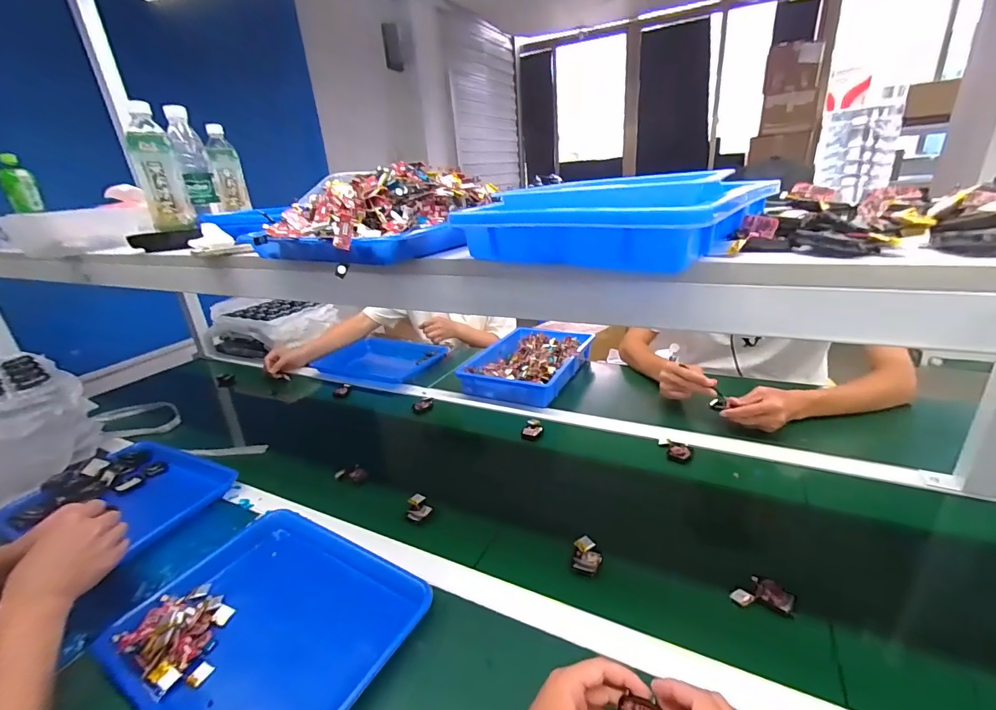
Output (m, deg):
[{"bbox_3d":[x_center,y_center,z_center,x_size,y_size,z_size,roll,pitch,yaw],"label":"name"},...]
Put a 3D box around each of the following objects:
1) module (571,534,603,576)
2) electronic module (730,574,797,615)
[{"bbox_3d":[0.121,0.270,0.590,0.037,0.017,0.051,2,24,18],"label":"module"},{"bbox_3d":[0.314,0.284,0.521,0.064,0.012,0.039,2,24,17],"label":"electronic module"}]

